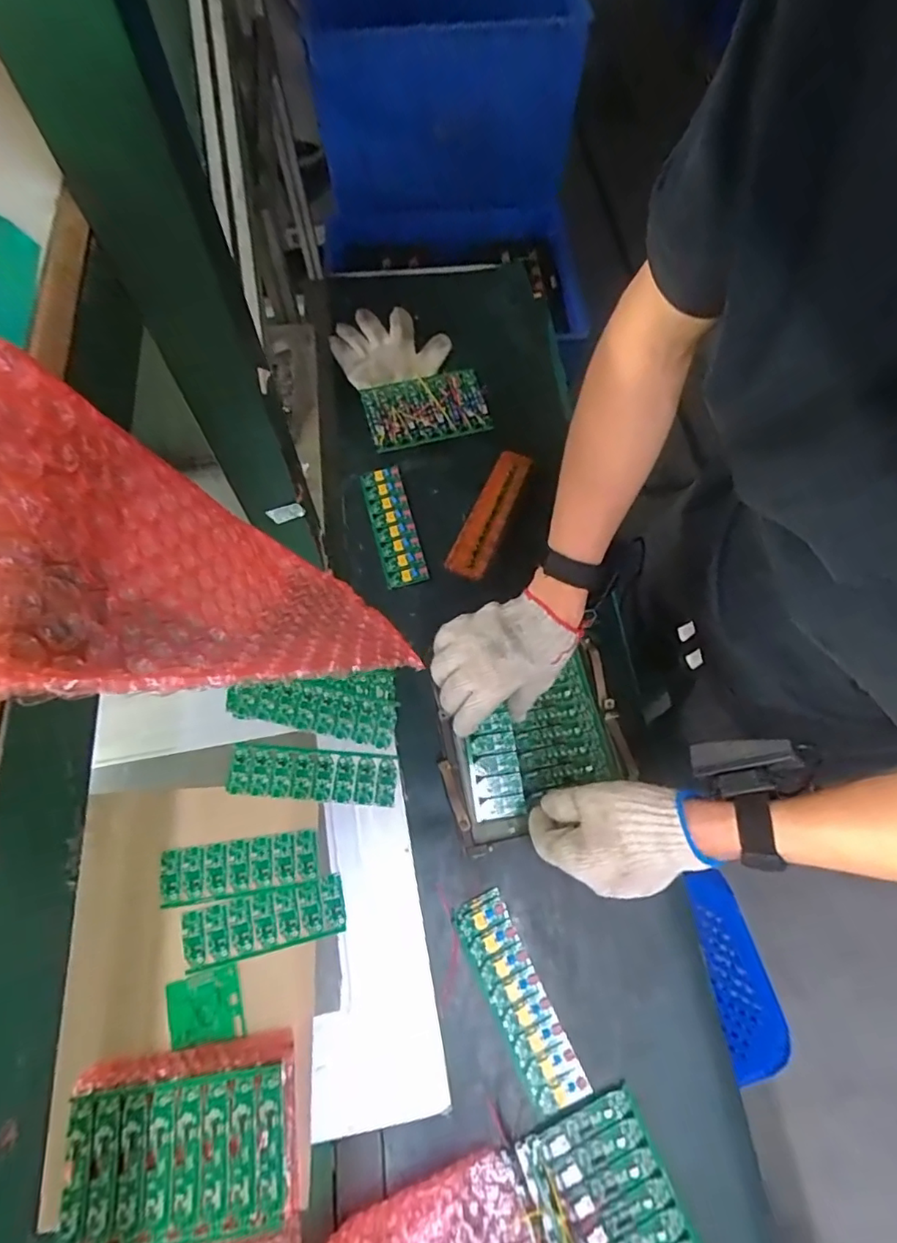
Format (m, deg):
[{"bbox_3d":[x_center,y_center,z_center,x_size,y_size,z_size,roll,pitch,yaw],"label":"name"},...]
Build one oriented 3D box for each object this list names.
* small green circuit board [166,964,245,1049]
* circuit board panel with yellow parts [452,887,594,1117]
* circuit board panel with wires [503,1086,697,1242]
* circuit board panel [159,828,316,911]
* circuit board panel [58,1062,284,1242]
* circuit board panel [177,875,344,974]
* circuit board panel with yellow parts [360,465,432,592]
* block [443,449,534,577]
[{"bbox_3d":[-0.207,0.327,0.480,0.058,0.004,0.053,-13,69,-5],"label":"small green circuit board"},{"bbox_3d":[0.060,0.330,0.501,0.049,0.015,0.167,-24,70,-9],"label":"circuit board panel with yellow parts"},{"bbox_3d":[0.129,0.478,0.441,0.111,0.018,0.159,-23,70,-9],"label":"circuit board panel with wires"},{"bbox_3d":[-0.192,0.225,0.520,0.139,0.008,0.047,-9,69,-3],"label":"circuit board panel"},{"bbox_3d":[-0.202,0.399,0.420,0.155,0.007,0.099,-5,71,-5],"label":"circuit board panel"},{"bbox_3d":[-0.164,0.268,0.507,0.139,0.004,0.049,-11,70,-8],"label":"circuit board panel"},{"bbox_3d":[-0.067,-0.117,0.690,0.050,0.008,0.159,-14,69,-5],"label":"circuit board panel with yellow parts"},{"bbox_3d":[0.053,-0.133,0.695,0.047,0.025,0.183,22,70,9],"label":"block"}]

